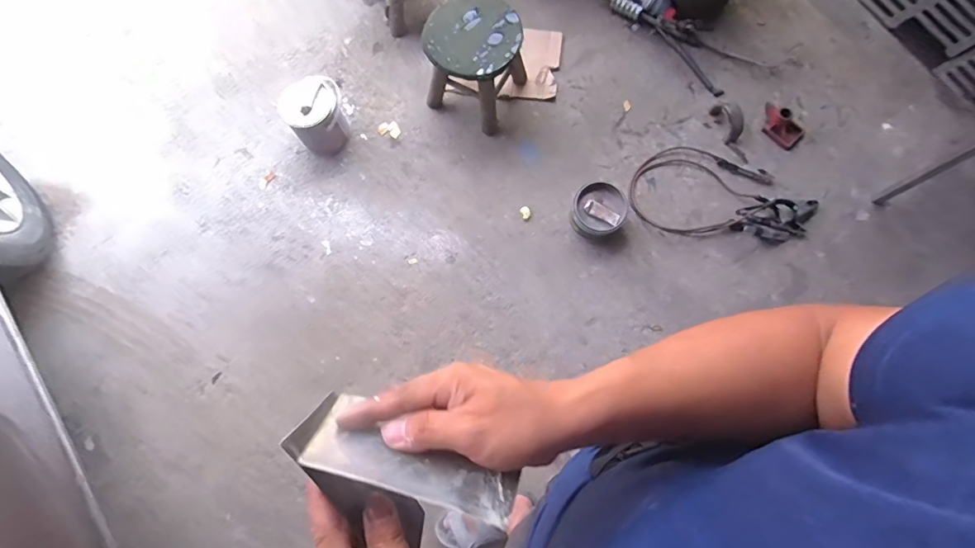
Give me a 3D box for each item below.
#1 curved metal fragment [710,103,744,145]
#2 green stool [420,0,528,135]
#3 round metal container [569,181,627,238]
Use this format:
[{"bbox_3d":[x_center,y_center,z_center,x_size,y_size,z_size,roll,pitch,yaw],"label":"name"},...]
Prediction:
[{"bbox_3d":[0.726,-0.464,1.438,0.037,0.094,0.119,-27,76,-5],"label":"curved metal fragment"},{"bbox_3d":[-0.033,-0.614,1.407,0.262,0.286,0.249,23,77,8],"label":"green stool"},{"bbox_3d":[0.321,-0.183,1.379,0.147,0.093,0.165,43,80,12],"label":"round metal container"}]

